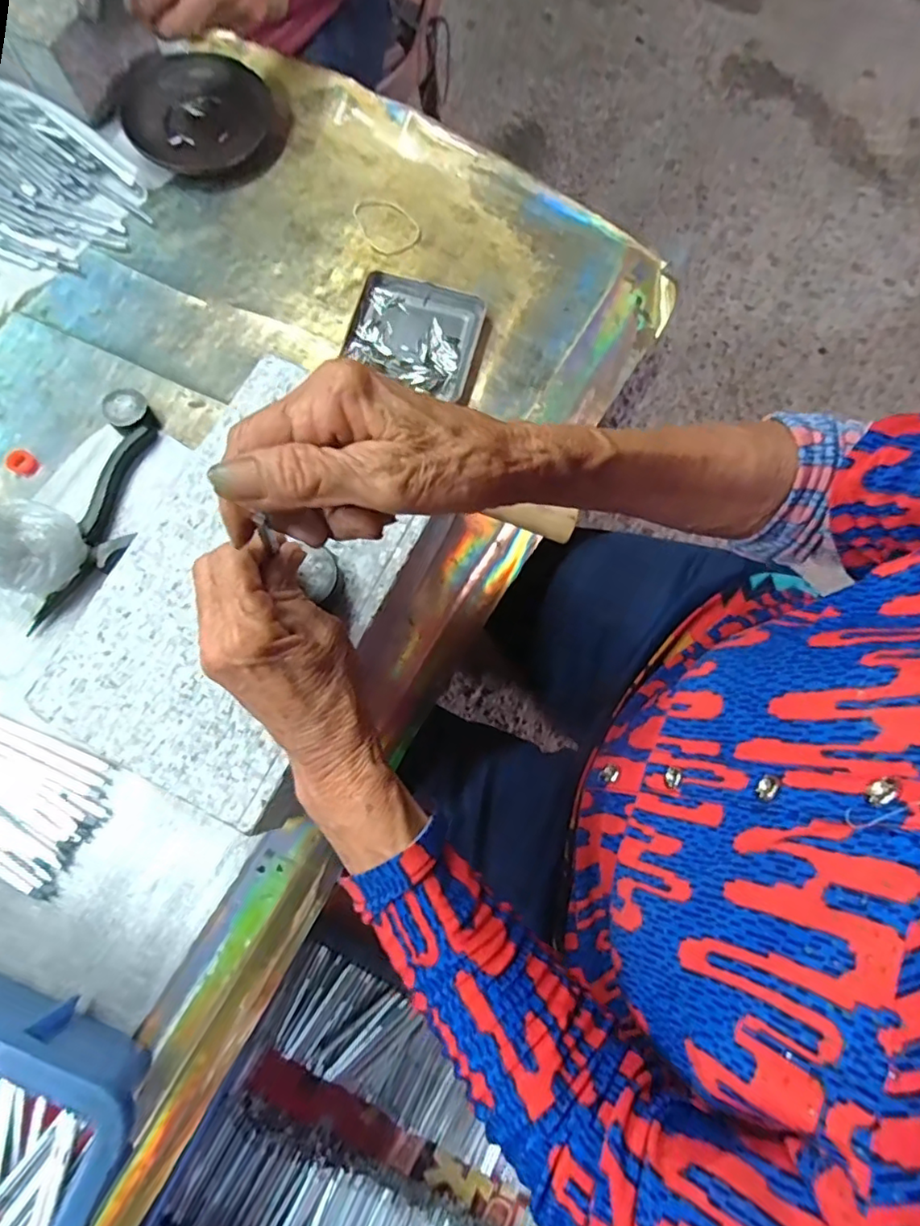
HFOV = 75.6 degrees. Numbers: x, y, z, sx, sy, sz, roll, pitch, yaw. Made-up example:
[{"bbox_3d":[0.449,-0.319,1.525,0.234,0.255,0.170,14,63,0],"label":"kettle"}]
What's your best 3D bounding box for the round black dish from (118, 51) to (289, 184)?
[{"bbox_3d":[-0.220,-0.424,0.508,0.121,0.025,0.136,-27,79,-8],"label":"round black dish"}]

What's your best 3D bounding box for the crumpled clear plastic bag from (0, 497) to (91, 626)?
[{"bbox_3d":[-0.273,-0.036,0.370,0.052,0.068,0.068,32,77,7],"label":"crumpled clear plastic bag"}]

